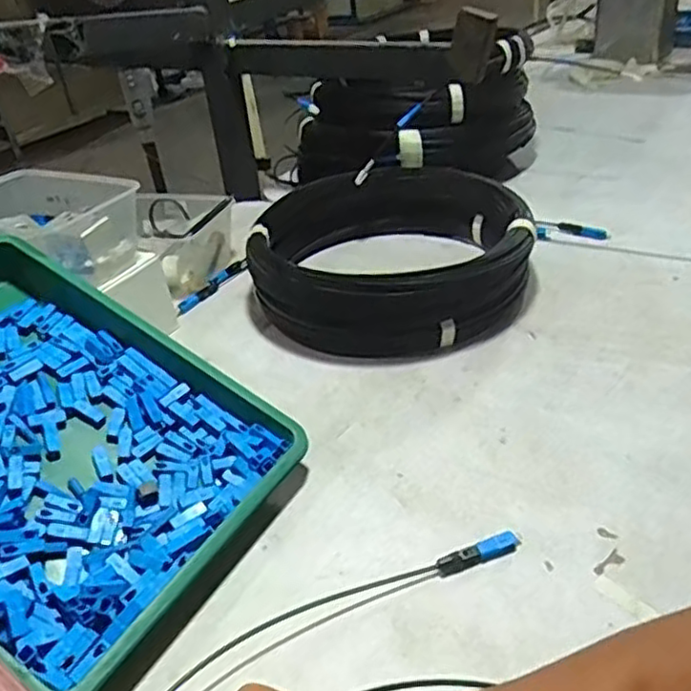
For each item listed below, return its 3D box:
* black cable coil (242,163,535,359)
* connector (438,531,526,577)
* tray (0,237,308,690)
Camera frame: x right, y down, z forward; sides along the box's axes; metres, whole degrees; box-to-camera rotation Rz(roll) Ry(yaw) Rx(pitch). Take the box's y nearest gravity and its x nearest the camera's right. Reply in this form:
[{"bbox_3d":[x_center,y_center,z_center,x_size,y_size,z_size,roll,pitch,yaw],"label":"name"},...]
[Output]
[{"bbox_3d":[0.052,-0.095,0.710,0.262,0.090,0.251,2,34,14],"label":"black cable coil"},{"bbox_3d":[0.085,0.130,0.434,0.057,0.010,0.012,-18,34,-15],"label":"connector"},{"bbox_3d":[-0.220,0.051,0.480,0.341,0.057,0.225,31,45,16],"label":"tray"}]

